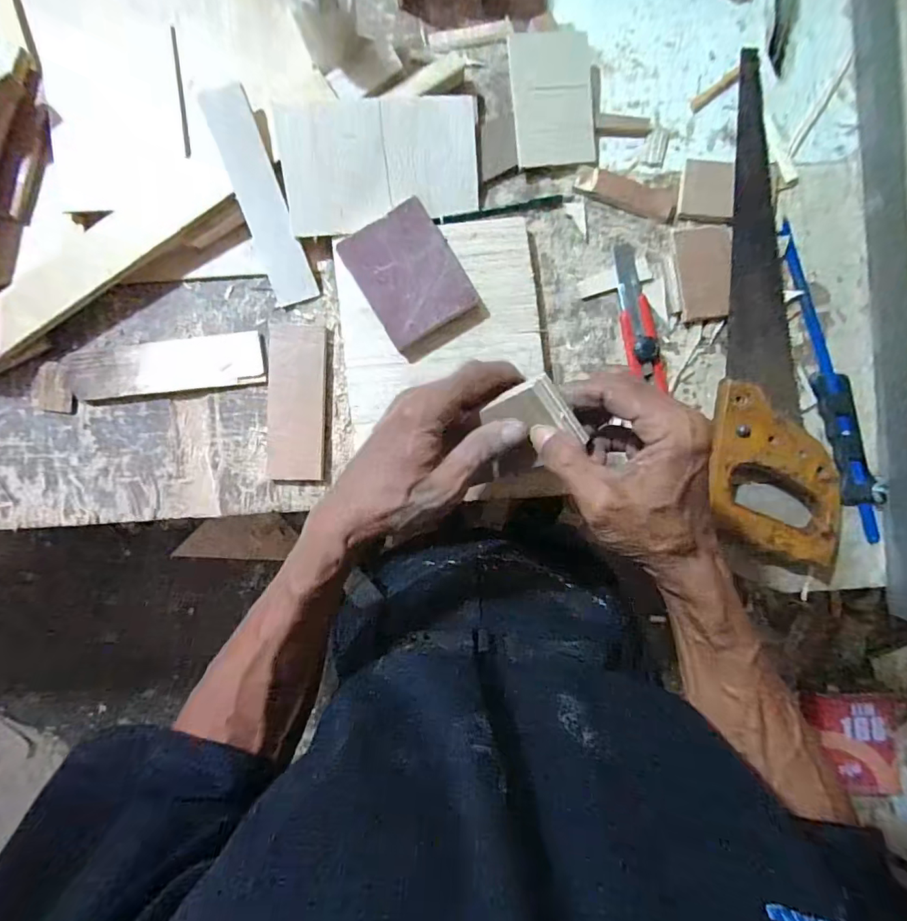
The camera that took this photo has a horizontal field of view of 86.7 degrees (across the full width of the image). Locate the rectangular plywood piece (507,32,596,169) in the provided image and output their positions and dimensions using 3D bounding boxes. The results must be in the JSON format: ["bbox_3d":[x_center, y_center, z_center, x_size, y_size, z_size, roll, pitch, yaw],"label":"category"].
[{"bbox_3d":[0.086,-0.310,0.413,0.068,0.004,0.100,-8,102,-2],"label":"rectangular plywood piece"}]

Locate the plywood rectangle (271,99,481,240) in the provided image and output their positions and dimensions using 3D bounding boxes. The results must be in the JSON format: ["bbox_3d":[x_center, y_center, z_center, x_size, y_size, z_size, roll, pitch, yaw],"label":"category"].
[{"bbox_3d":[-0.059,-0.249,0.405,0.160,0.006,0.095,-8,106,-7],"label":"plywood rectangle"}]

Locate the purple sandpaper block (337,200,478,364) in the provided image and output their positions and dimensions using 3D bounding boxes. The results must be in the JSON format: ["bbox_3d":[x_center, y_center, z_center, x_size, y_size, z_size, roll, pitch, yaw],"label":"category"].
[{"bbox_3d":[-0.037,-0.155,0.403,0.078,0.023,0.101,-31,89,-3],"label":"purple sandpaper block"}]

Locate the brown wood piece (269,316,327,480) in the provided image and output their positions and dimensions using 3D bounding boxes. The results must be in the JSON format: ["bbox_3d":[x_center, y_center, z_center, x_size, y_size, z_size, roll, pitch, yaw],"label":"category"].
[{"bbox_3d":[-0.139,-0.052,0.425,0.050,0.009,0.136,2,88,-2],"label":"brown wood piece"}]

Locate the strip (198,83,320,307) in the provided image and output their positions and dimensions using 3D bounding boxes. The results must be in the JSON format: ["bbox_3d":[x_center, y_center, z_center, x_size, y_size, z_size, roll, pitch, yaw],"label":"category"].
[{"bbox_3d":[-0.160,-0.216,0.403,0.037,0.011,0.160,-17,111,-2],"label":"strip"}]

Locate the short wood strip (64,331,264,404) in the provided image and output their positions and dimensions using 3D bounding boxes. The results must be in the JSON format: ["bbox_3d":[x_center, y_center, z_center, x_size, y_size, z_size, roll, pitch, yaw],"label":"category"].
[{"bbox_3d":[-0.256,-0.083,0.429,0.171,0.007,0.051,-9,88,-2],"label":"short wood strip"}]

